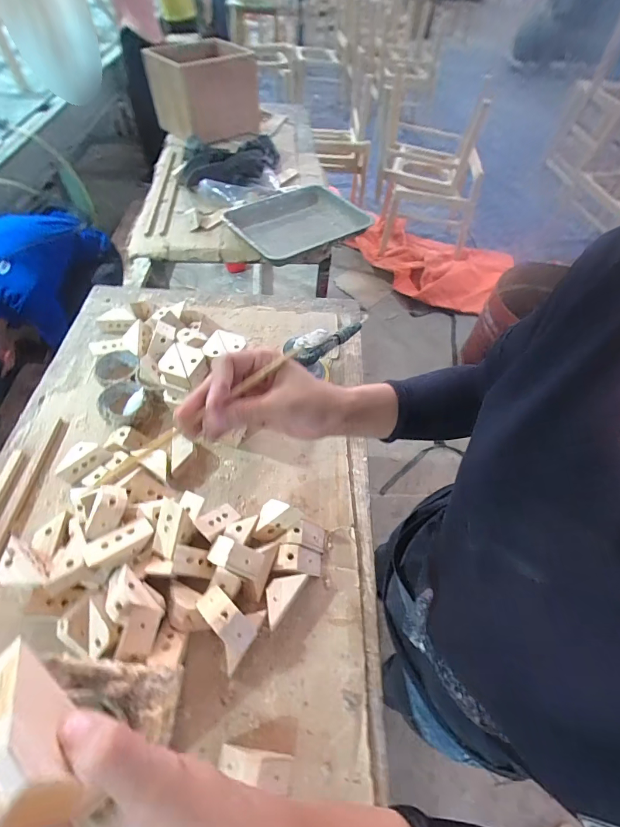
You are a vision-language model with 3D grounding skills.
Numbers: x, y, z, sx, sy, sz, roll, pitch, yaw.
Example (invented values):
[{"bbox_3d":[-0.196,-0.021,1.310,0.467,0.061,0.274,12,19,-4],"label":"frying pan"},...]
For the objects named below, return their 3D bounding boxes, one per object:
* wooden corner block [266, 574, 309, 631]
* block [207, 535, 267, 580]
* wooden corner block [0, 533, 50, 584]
[{"bbox_3d":[-0.040,0.254,0.522,0.038,0.035,0.076,33,60,18],"label":"wooden corner block"},{"bbox_3d":[-0.105,0.195,0.512,0.079,0.040,0.039,19,57,10],"label":"block"},{"bbox_3d":[-0.385,0.201,0.491,0.087,0.034,0.039,35,61,19],"label":"wooden corner block"}]

